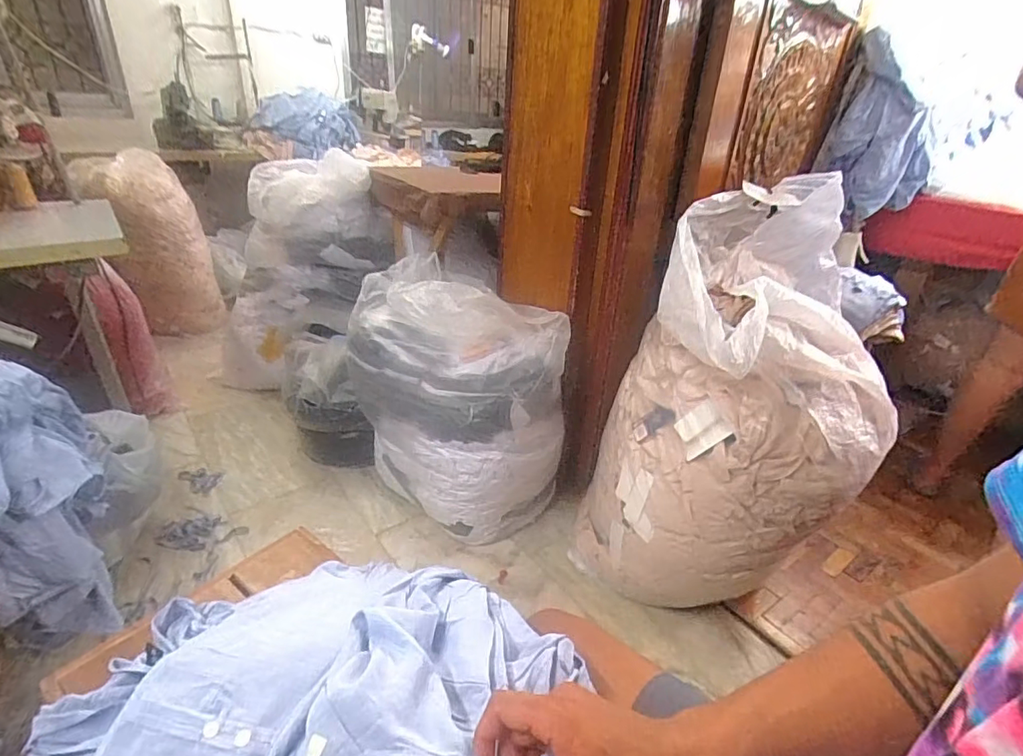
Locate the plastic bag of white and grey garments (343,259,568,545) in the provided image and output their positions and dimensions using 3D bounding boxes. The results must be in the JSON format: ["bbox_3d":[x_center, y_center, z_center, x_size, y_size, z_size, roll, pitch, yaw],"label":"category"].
[{"bbox_3d":[-0.155,0.054,1.390,0.525,0.592,0.309,21,33,30],"label":"plastic bag of white and grey garments"}]

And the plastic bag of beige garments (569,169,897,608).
[{"bbox_3d":[0.475,0.087,1.156,0.520,0.853,0.465,-1,28,-8],"label":"plastic bag of beige garments"}]

